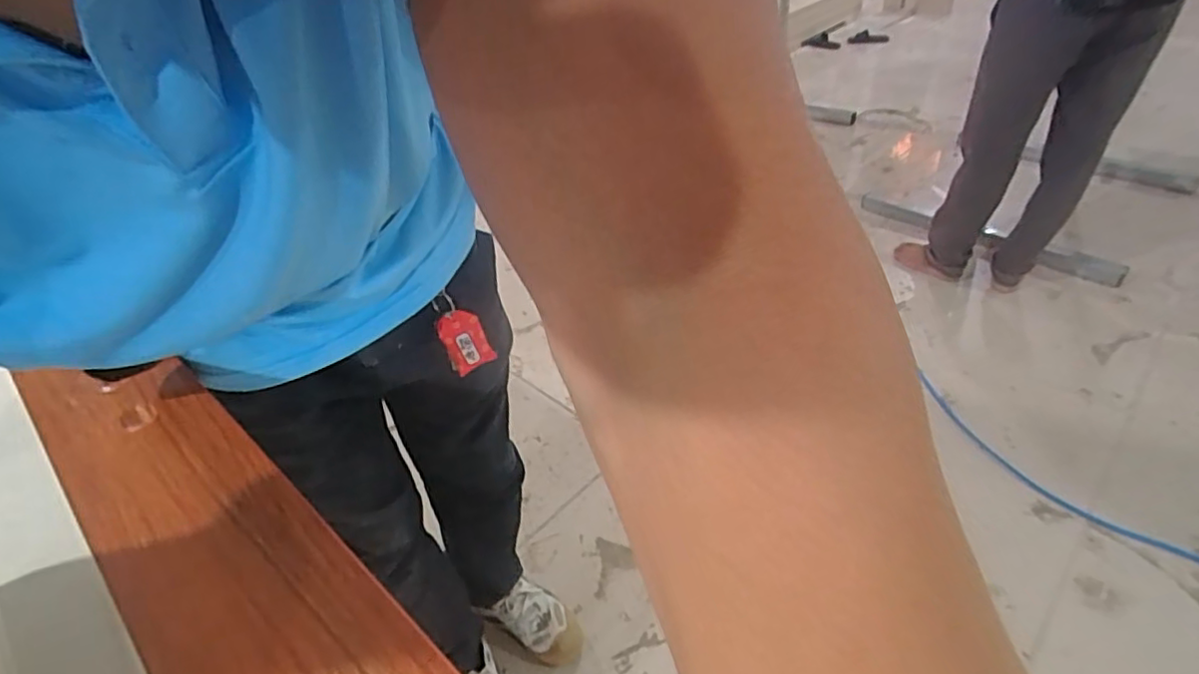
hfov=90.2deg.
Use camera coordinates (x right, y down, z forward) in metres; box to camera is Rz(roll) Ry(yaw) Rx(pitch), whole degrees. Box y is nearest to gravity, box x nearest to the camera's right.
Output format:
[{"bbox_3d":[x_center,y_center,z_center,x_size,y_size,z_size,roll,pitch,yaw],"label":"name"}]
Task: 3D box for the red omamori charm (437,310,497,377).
[{"bbox_3d":[-0.147,0.006,0.658,0.049,0.070,0.020,-20,39,-13],"label":"red omamori charm"}]

